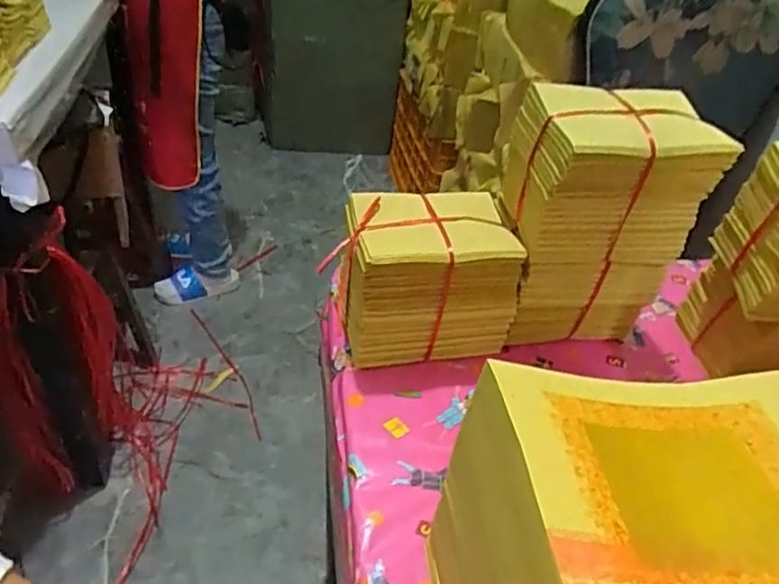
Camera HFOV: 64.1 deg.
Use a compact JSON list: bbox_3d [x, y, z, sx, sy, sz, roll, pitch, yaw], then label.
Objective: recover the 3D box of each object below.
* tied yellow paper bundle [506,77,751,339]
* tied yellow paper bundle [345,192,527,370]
[{"bbox_3d":[0.208,-0.073,0.654,0.170,0.254,0.120,-1,39,-10],"label":"tied yellow paper bundle"},{"bbox_3d":[0.038,-0.019,0.664,0.171,0.134,0.127,-1,40,-11],"label":"tied yellow paper bundle"}]

